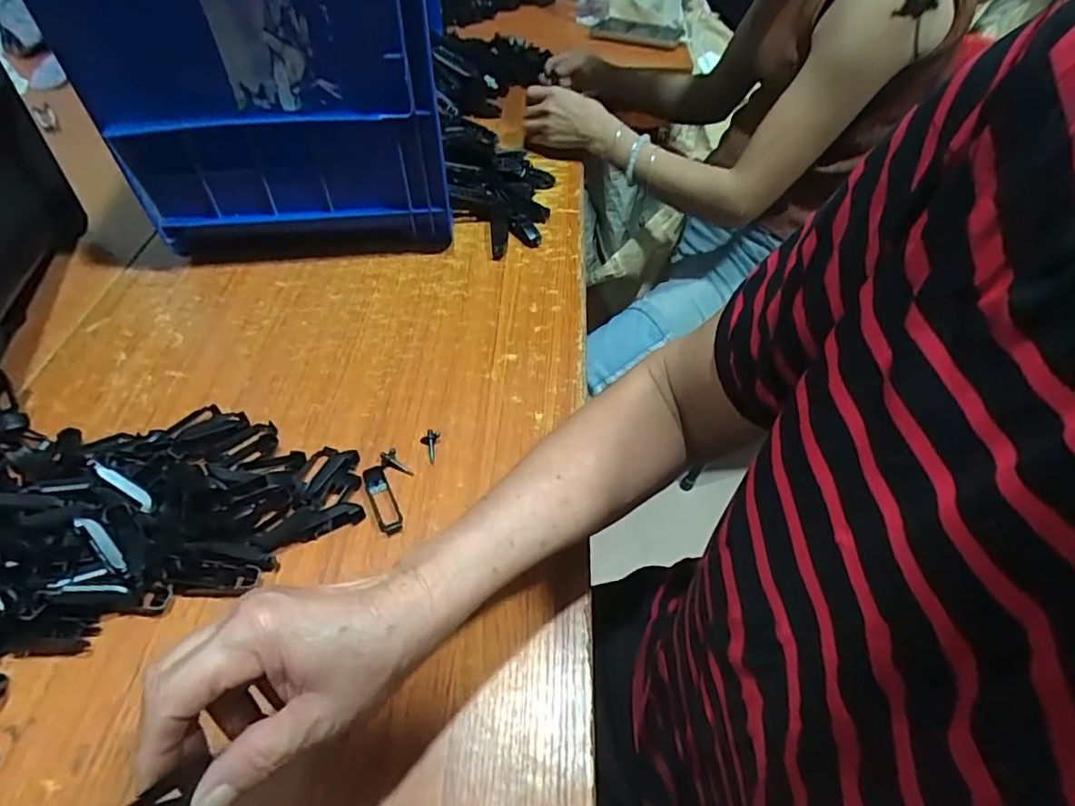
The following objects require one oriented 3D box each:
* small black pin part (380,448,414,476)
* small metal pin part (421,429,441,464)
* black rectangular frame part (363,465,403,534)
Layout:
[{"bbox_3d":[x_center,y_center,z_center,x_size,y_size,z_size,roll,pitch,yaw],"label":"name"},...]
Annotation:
[{"bbox_3d":[-0.115,0.049,0.464,0.032,0.007,0.016,35,57,9],"label":"small black pin part"},{"bbox_3d":[-0.088,0.036,0.474,0.016,0.011,0.027,-11,51,-11],"label":"small metal pin part"},{"bbox_3d":[-0.120,0.074,0.442,0.017,0.010,0.059,-20,53,-18],"label":"black rectangular frame part"}]

